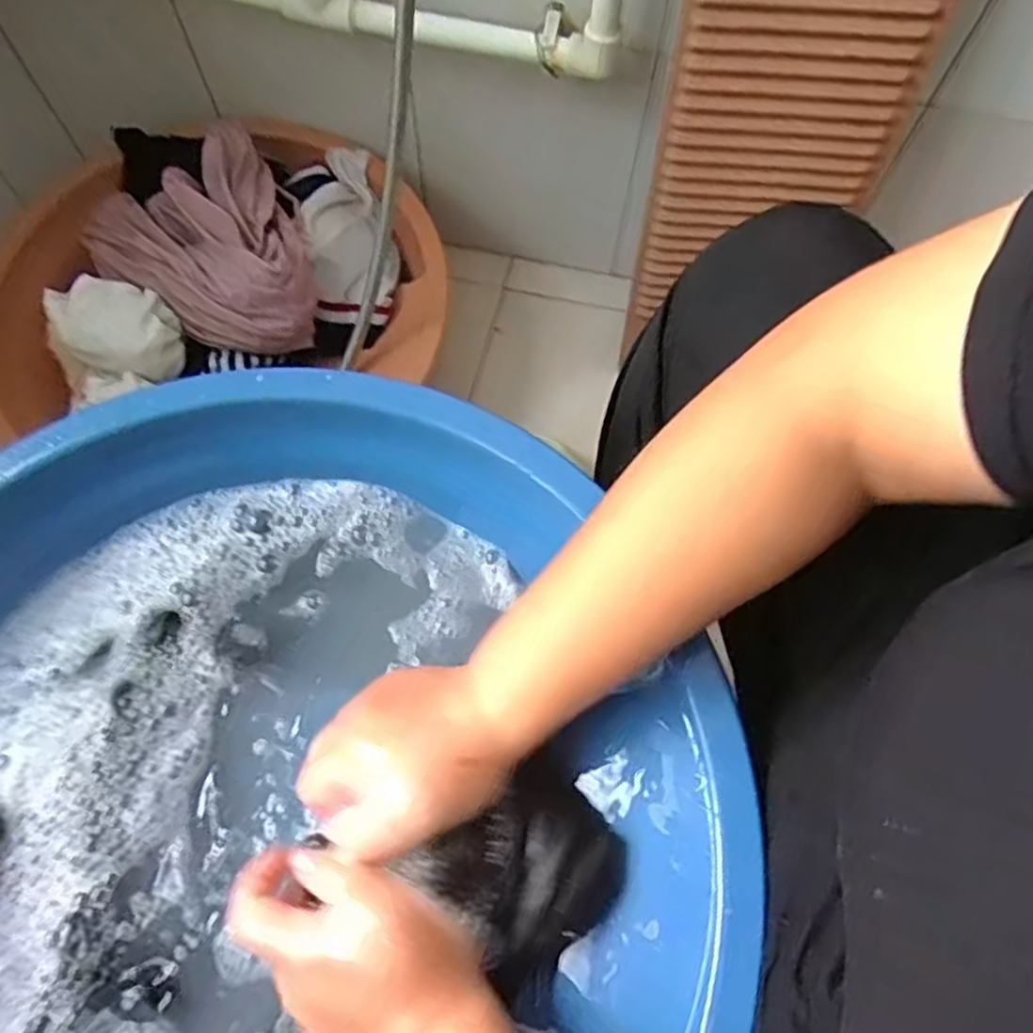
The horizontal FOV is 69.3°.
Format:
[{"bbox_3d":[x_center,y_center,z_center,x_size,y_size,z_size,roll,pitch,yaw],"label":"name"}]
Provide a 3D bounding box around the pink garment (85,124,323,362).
[{"bbox_3d":[-0.316,-0.275,0.745,0.201,0.079,0.261,-27,71,-11],"label":"pink garment"}]

